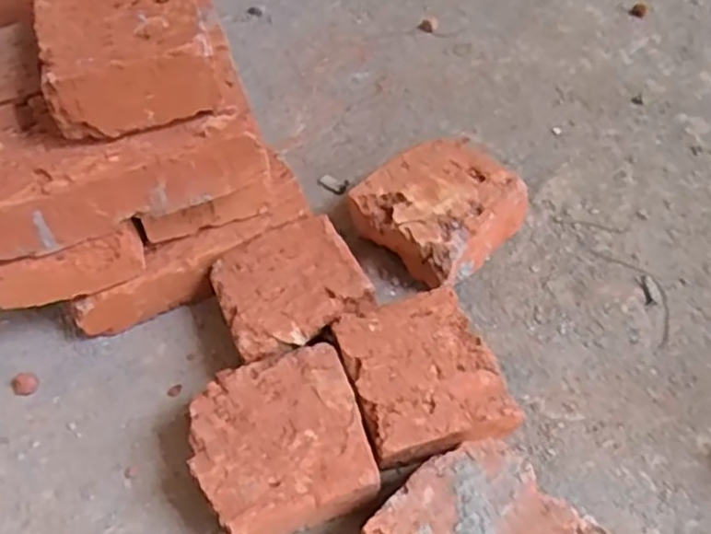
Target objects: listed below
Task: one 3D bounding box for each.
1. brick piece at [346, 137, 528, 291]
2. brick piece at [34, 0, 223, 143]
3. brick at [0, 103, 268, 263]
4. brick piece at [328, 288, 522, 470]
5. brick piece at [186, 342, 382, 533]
[{"bbox_3d":[0.068,-0.042,0.576,0.108,0.059,0.102,-35,57,-20],"label":"brick piece"},{"bbox_3d":[-0.160,-0.174,0.504,0.111,0.054,0.181,-16,53,-7],"label":"brick piece"},{"bbox_3d":[-0.169,-0.079,0.501,0.196,0.052,0.097,-17,53,-7],"label":"brick"},{"bbox_3d":[0.046,0.080,0.487,0.095,0.058,0.109,-17,53,-7],"label":"brick piece"},{"bbox_3d":[-0.047,0.118,0.467,0.106,0.055,0.109,-17,53,-7],"label":"brick piece"}]

